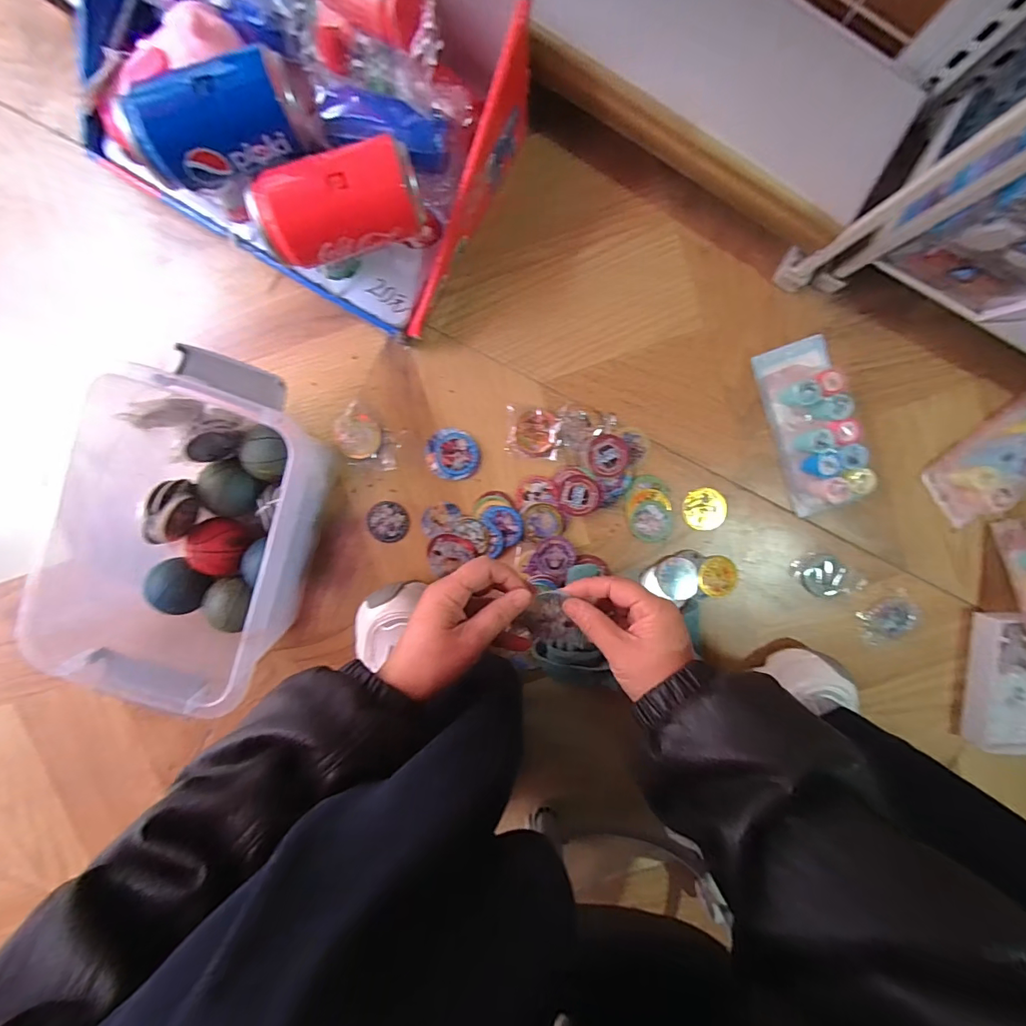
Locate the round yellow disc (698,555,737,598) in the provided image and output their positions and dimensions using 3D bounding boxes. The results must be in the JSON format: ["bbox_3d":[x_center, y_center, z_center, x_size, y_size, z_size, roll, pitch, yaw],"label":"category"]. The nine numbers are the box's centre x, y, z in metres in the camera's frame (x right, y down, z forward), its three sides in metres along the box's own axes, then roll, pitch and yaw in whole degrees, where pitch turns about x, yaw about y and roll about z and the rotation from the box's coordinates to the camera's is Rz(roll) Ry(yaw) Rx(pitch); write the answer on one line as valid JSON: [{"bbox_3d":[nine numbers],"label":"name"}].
[{"bbox_3d":[0.229,0.072,0.524,0.044,0.004,0.048,0,96,1],"label":"round yellow disc"}]

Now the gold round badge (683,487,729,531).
[{"bbox_3d":[0.210,-0.004,0.513,0.048,0.004,0.046,0,96,1],"label":"gold round badge"}]

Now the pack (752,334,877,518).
[{"bbox_3d":[0.319,-0.089,0.488,0.076,0.040,0.182,-18,96,3],"label":"pack"}]

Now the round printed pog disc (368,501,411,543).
[{"bbox_3d":[-0.136,0.010,0.511,0.043,0.004,0.044,0,96,1],"label":"round printed pog disc"}]

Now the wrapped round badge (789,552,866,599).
[{"bbox_3d":[0.351,0.071,0.520,0.086,0.011,0.046,10,96,0],"label":"wrapped round badge"}]

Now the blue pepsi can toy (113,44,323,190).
[{"bbox_3d":[-0.217,-0.290,0.347,0.127,0.055,0.060,-19,96,1],"label":"blue pepsi can toy"}]

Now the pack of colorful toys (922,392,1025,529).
[{"bbox_3d":[0.531,-0.065,0.496,0.164,0.038,0.075,-44,94,5],"label":"pack of colorful toys"}]

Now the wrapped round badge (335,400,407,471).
[{"bbox_3d":[-0.156,-0.079,0.501,0.070,0.018,0.058,21,96,-2],"label":"wrapped round badge"}]

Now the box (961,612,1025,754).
[{"bbox_3d":[0.574,0.192,0.529,0.110,0.036,0.157,0,96,1],"label":"box"}]

